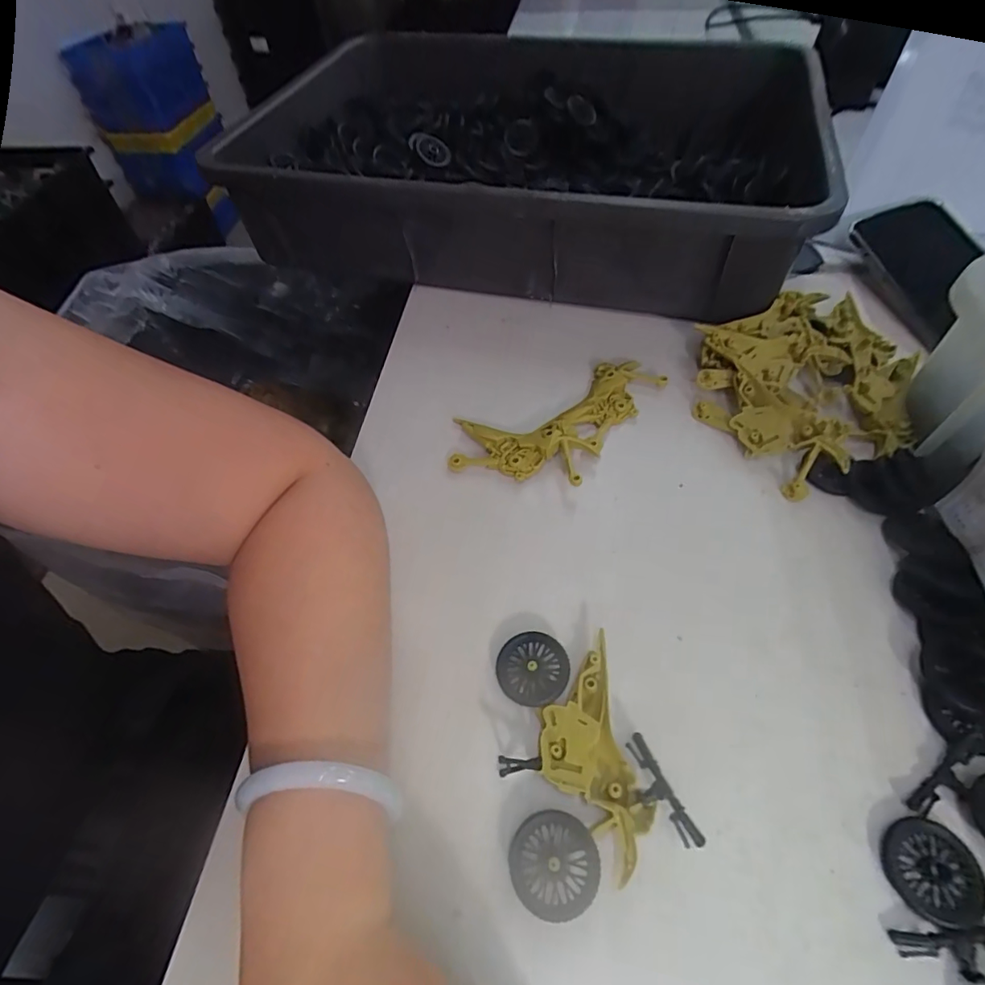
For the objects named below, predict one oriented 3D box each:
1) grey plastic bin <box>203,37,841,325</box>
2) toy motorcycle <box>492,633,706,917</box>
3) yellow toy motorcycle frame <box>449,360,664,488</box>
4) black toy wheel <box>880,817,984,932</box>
[{"bbox_3d":[0.033,-0.316,0.495,0.481,0.119,0.335,10,57,11],"label":"grey plastic bin"},{"bbox_3d":[0.037,0.124,0.247,0.075,0.016,0.113,-14,55,-5],"label":"toy motorcycle"},{"bbox_3d":[0.045,-0.055,0.366,0.090,0.020,0.152,34,64,24],"label":"yellow toy motorcycle frame"},{"bbox_3d":[0.189,0.160,0.216,0.036,0.004,0.037,-2,55,3],"label":"black toy wheel"}]

